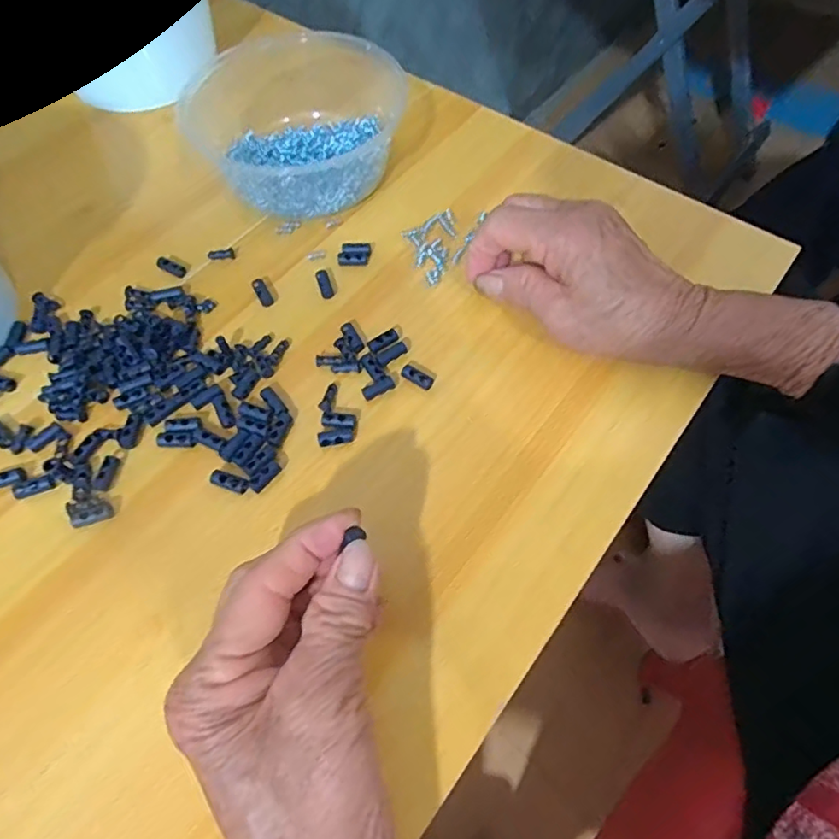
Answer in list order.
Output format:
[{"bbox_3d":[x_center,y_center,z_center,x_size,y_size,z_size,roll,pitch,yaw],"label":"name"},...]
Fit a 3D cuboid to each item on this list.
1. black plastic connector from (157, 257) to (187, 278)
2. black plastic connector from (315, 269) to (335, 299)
[{"bbox_3d":[-0.158,-0.097,0.354,0.021,0.005,0.008,23,66,13],"label":"black plastic connector"},{"bbox_3d":[-0.059,-0.085,0.344,0.008,0.004,0.023,-19,64,-8],"label":"black plastic connector"}]

